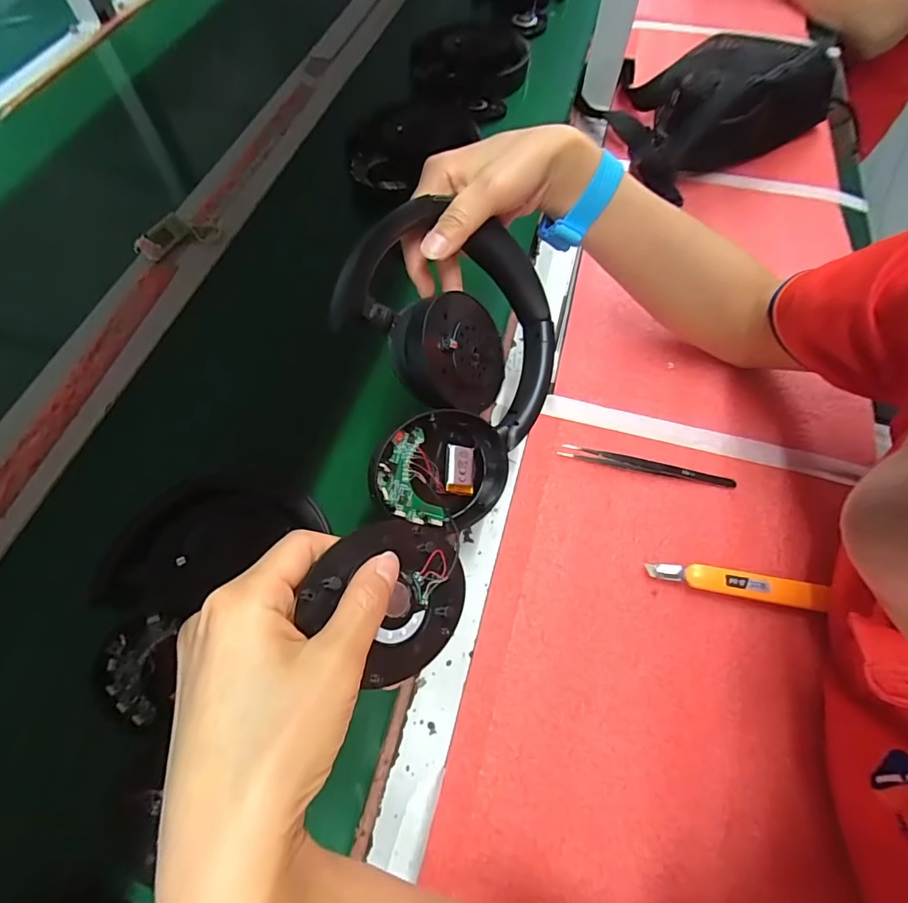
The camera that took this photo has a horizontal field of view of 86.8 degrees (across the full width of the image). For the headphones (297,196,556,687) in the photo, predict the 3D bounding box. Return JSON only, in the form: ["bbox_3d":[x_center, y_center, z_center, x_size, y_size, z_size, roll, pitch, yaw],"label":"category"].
[{"bbox_3d":[-0.018,-0.019,0.292,0.155,0.085,0.286,25,62,-24],"label":"headphones"}]

